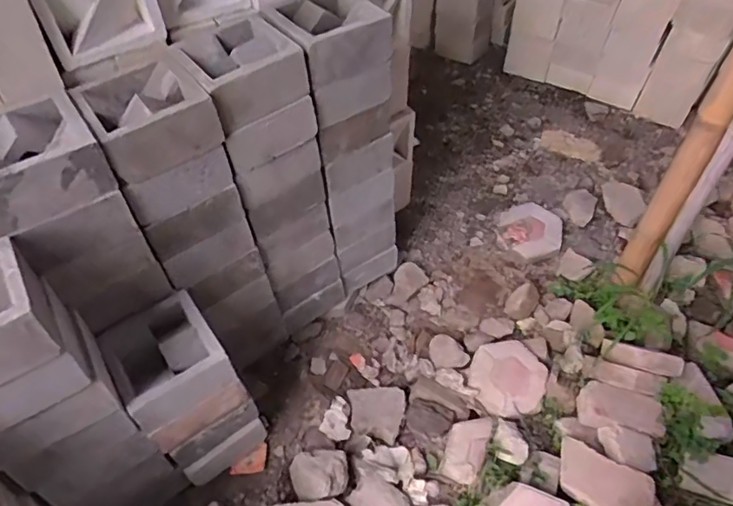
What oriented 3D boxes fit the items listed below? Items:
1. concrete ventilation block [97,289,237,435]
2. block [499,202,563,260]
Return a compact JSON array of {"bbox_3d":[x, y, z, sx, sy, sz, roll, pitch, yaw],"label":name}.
[{"bbox_3d":[-0.412,0.207,1.081,0.194,0.108,0.204,-29,56,-23],"label":"concrete ventilation block"},{"bbox_3d":[0.548,-0.077,1.784,0.210,0.076,0.223,9,50,7],"label":"block"}]

